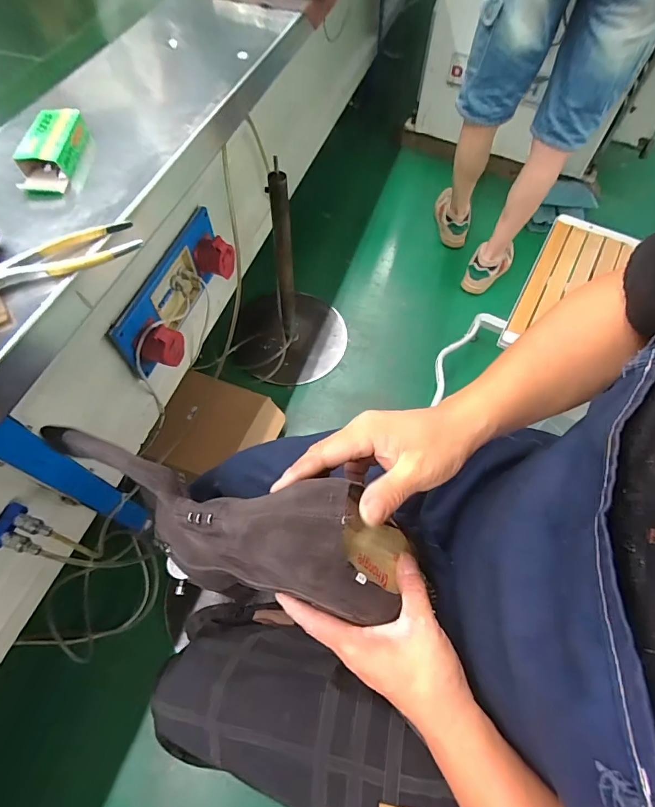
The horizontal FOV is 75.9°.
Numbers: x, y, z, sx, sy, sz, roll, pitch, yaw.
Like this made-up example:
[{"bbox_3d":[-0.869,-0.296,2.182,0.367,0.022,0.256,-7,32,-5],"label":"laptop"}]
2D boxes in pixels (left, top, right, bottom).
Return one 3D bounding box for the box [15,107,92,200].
[{"bbox_3d":[-0.343,-0.314,0.521,0.058,0.036,0.126,1,61,0],"label":"box"}]

